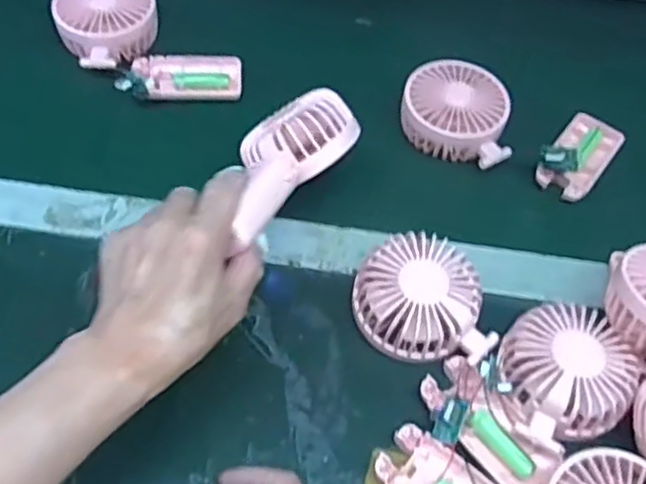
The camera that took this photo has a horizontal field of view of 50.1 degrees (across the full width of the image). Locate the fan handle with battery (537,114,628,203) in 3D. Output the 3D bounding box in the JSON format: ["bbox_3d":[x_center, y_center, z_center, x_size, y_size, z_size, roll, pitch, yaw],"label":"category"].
[{"bbox_3d":[0.219,-0.079,0.577,0.047,0.039,0.096,34,60,18],"label":"fan handle with battery"}]

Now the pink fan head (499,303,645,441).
[{"bbox_3d":[0.161,0.081,0.446,0.085,0.030,0.082,-4,56,-7],"label":"pink fan head"}]

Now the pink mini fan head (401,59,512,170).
[{"bbox_3d":[0.114,-0.109,0.584,0.092,0.036,0.090,17,56,7],"label":"pink mini fan head"}]

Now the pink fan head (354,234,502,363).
[{"bbox_3d":[0.069,0.040,0.474,0.095,0.048,0.078,6,56,0],"label":"pink fan head"}]

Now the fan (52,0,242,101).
[{"bbox_3d":[-0.160,-0.172,0.604,0.179,0.030,0.099,35,59,2],"label":"fan"}]

